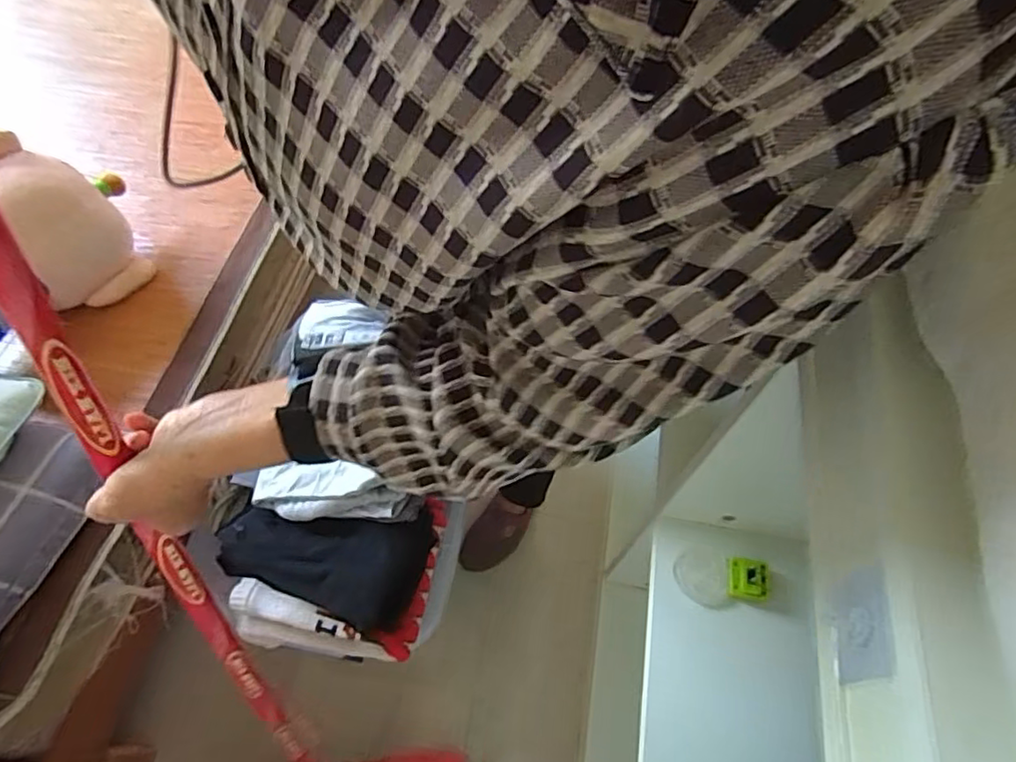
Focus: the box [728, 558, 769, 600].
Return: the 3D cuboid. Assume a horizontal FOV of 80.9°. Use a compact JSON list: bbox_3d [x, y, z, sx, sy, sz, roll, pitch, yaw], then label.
[{"bbox_3d":[0.261,0.216,0.650,0.038,0.016,0.041,12,60,6],"label":"box"}]

